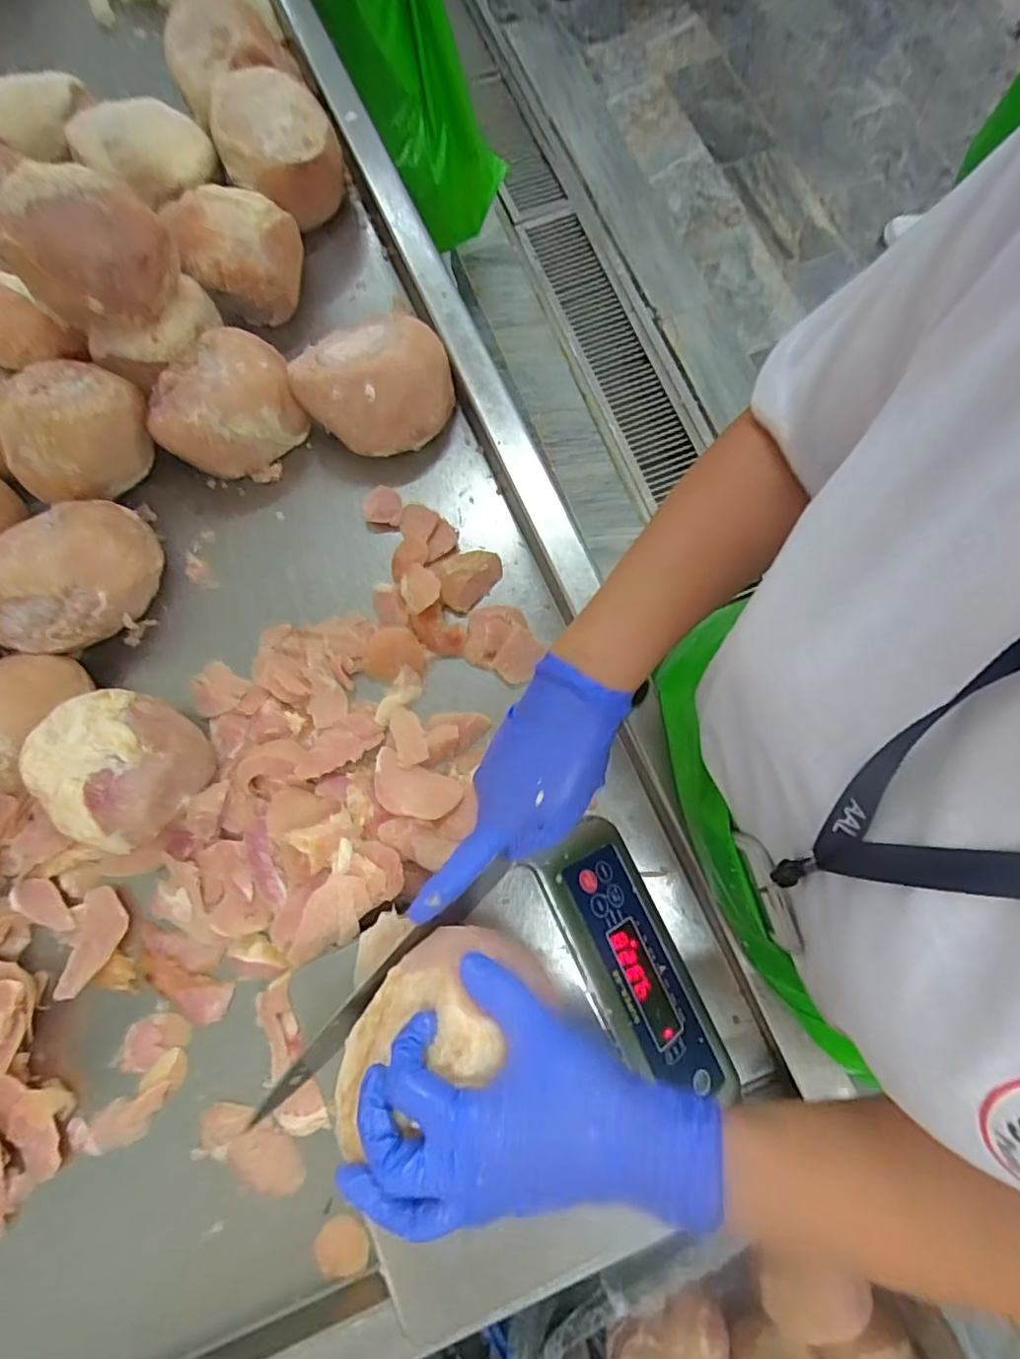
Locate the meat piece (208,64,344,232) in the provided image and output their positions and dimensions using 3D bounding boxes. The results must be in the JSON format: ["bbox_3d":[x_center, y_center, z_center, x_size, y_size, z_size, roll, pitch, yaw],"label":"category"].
[{"bbox_3d":[-0.248,-0.574,0.635,0.121,0.076,0.129,-19,77,-3],"label":"meat piece"}]

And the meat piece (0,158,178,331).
[{"bbox_3d":[-0.353,-0.363,0.506,0.118,0.108,0.099,-34,78,-6],"label":"meat piece"}]

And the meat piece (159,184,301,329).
[{"bbox_3d":[-0.281,-0.439,0.608,0.110,0.085,0.087,-1,77,2],"label":"meat piece"}]

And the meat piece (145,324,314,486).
[{"bbox_3d":[-0.271,-0.260,0.577,0.138,0.093,0.101,-43,79,-8],"label":"meat piece"}]

